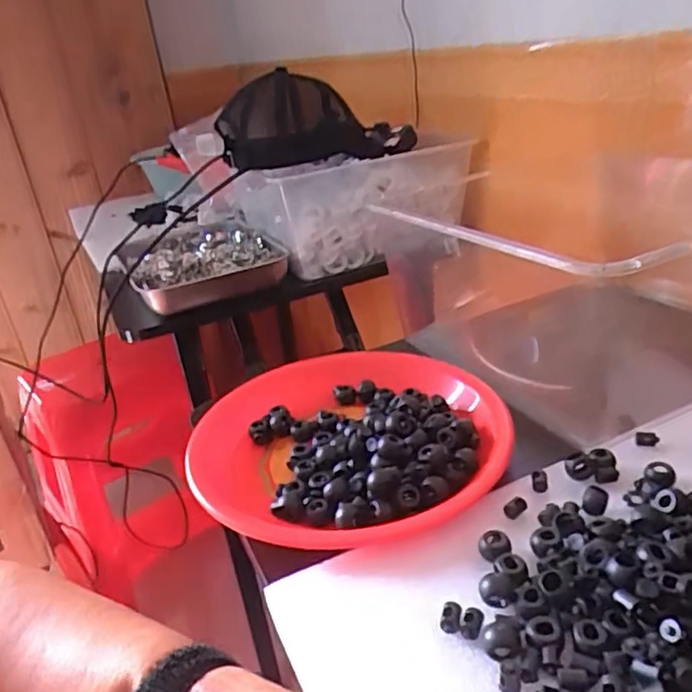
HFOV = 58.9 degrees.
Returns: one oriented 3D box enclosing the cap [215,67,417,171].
[{"bbox_3d":[-0.036,-0.310,0.833,0.262,0.119,0.173,-8,27,-2],"label":"cap"}]

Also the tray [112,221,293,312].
[{"bbox_3d":[-0.200,-0.120,0.841,0.192,0.040,0.240,-18,29,-19],"label":"tray"}]

